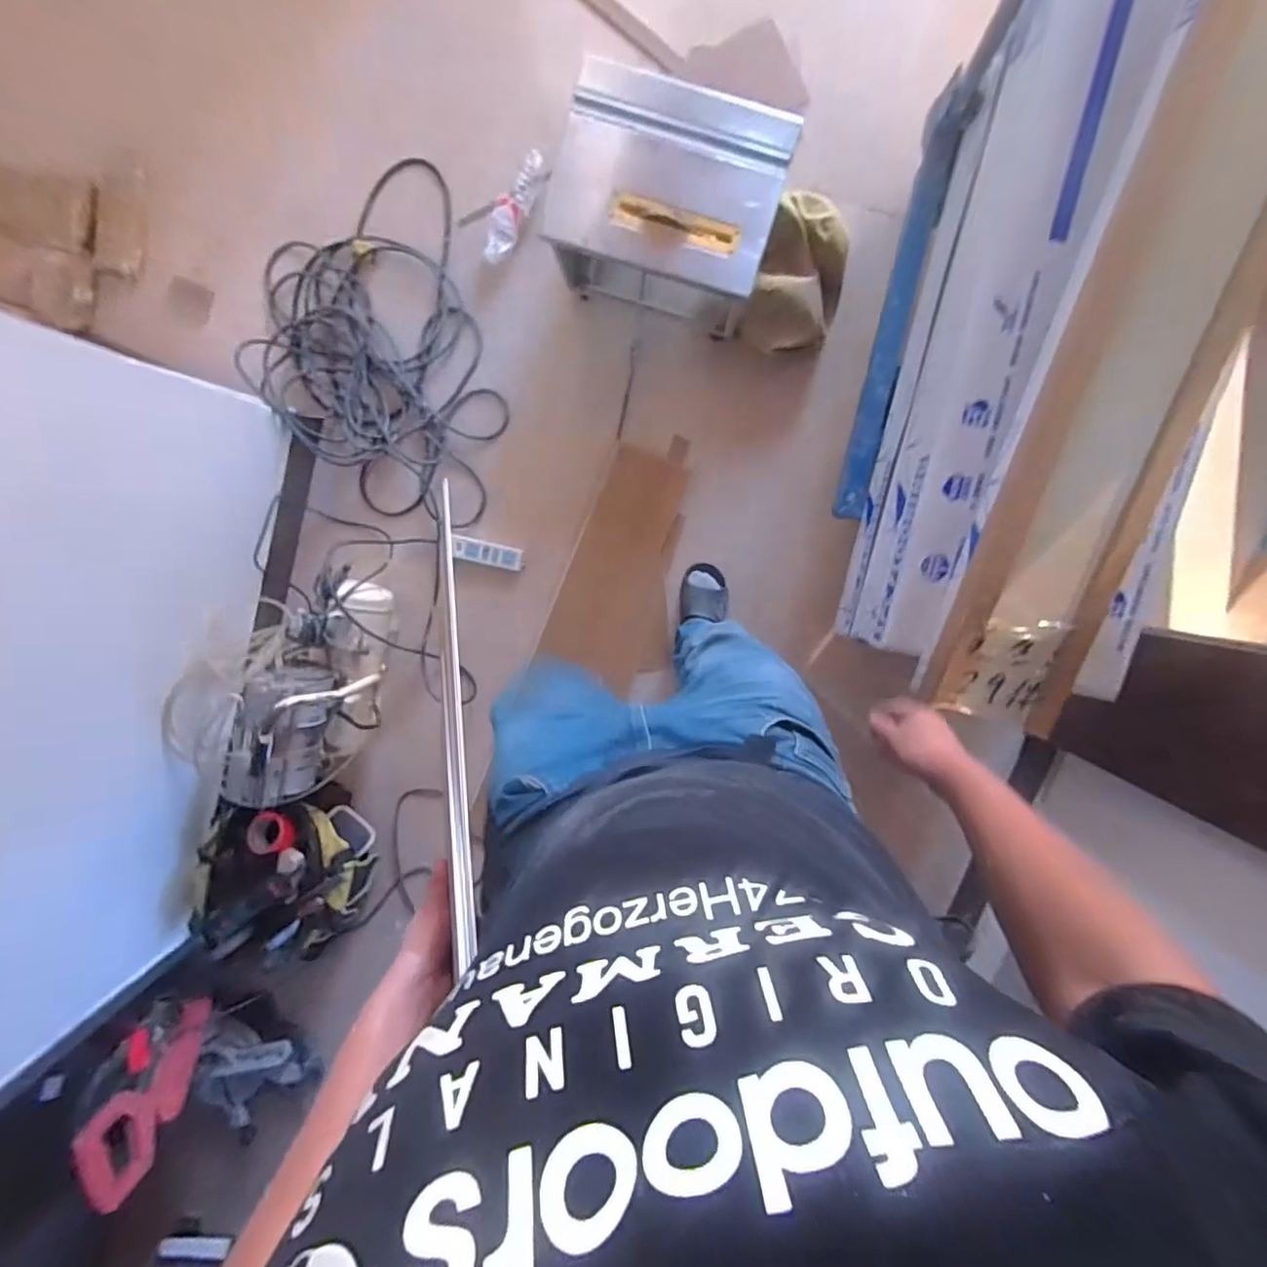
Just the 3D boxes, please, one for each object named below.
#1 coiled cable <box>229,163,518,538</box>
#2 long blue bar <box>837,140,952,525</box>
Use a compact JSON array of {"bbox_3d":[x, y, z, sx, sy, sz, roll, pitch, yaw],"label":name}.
[{"bbox_3d":[-0.606,-0.626,1.331,0.534,0.078,0.765,-16,95,2],"label":"coiled cable"},{"bbox_3d":[0.494,-0.554,1.104,0.044,0.085,0.653,11,95,-1],"label":"long blue bar"}]

